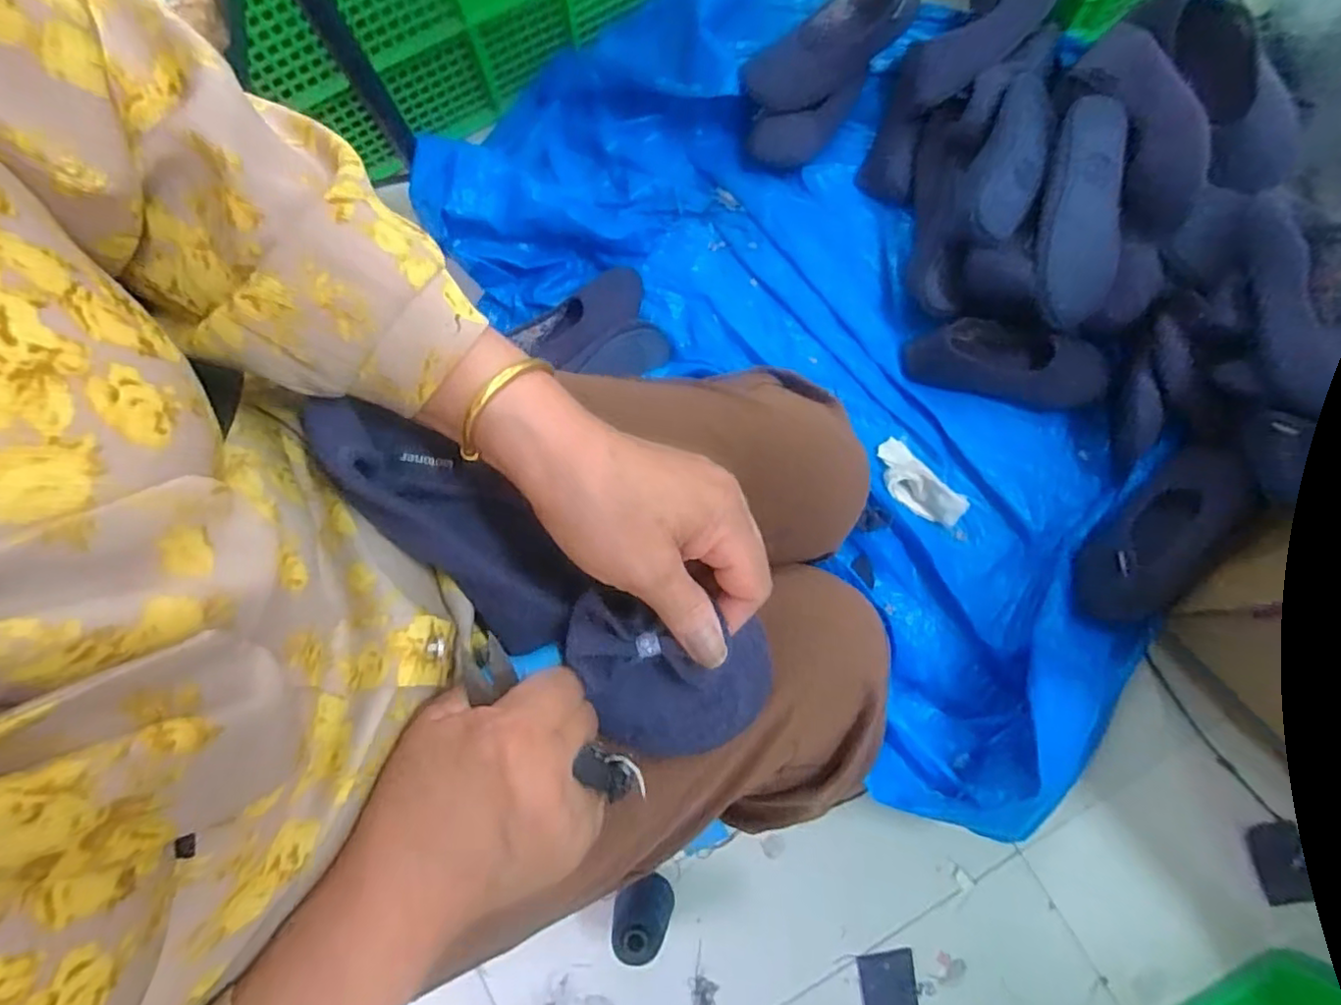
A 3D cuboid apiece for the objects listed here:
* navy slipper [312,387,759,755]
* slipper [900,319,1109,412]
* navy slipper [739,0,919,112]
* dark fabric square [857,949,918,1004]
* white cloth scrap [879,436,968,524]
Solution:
[{"bbox_3d":[-0.054,0.035,0.285,0.233,0.051,0.076,38,81,-7],"label":"navy slipper"},{"bbox_3d":[0.430,-0.177,0.800,0.243,0.069,0.082,8,79,3],"label":"slipper"},{"bbox_3d":[0.214,-0.632,0.859,0.228,0.069,0.102,-36,80,-6],"label":"navy slipper"},{"bbox_3d":[0.244,0.545,0.692,0.062,0.005,0.081,-4,76,-2],"label":"dark fabric square"},{"bbox_3d":[0.312,-0.024,0.786,0.059,0.037,0.127,-40,80,-7],"label":"white cloth scrap"}]

